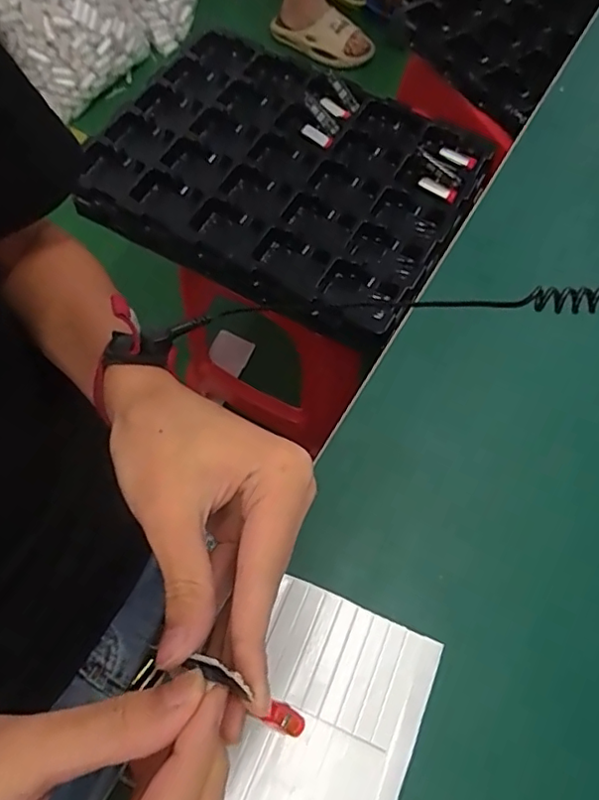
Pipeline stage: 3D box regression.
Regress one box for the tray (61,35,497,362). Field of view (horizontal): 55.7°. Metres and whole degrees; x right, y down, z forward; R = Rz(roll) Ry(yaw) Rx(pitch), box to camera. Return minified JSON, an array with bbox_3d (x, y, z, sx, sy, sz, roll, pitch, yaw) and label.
[{"bbox_3d":[-0.020,-0.280,0.688,0.434,0.042,0.344,28,69,12],"label":"tray"}]

